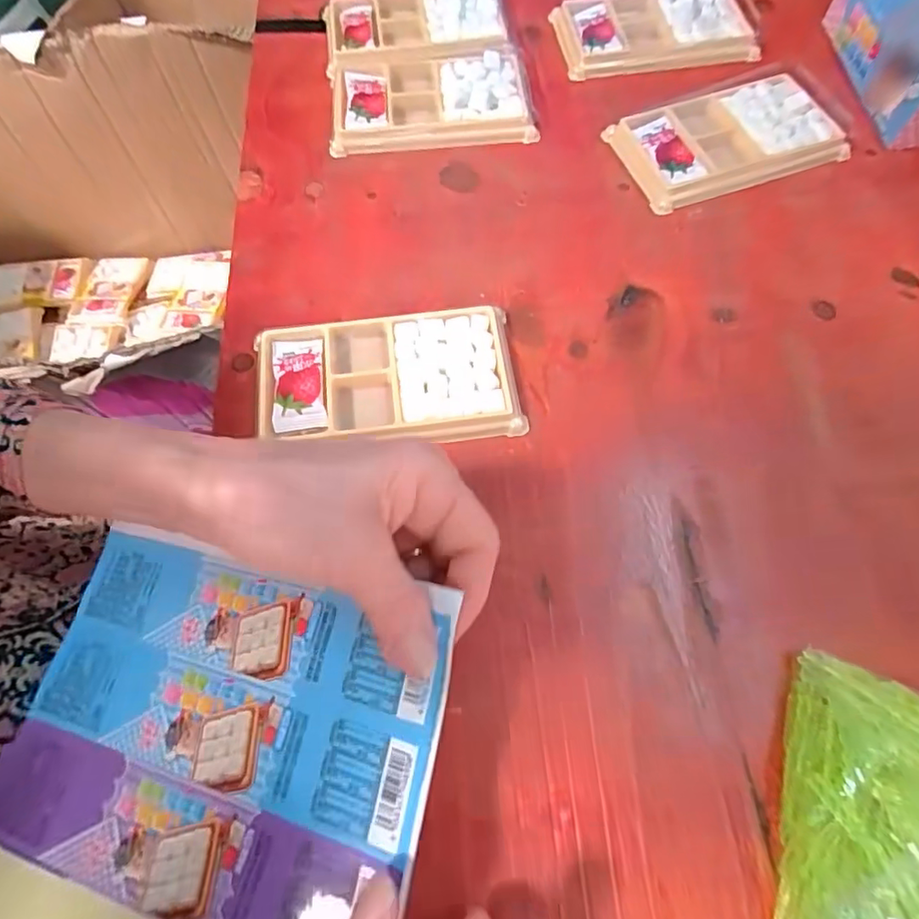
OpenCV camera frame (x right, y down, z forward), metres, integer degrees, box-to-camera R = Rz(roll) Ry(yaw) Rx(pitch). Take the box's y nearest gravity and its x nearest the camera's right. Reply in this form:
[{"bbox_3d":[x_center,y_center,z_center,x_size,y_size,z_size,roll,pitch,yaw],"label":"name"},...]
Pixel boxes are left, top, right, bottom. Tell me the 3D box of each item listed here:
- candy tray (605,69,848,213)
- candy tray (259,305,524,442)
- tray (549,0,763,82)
[{"bbox_3d":[0.171,-0.210,0.348,0.131,0.018,0.077,-20,68,-8],"label":"candy tray"},{"bbox_3d":[-0.039,-0.041,0.283,0.133,0.013,0.074,-7,67,-3],"label":"candy tray"},{"bbox_3d":[0.154,-0.320,0.395,0.160,0.016,0.083,-11,67,-4],"label":"tray"}]

